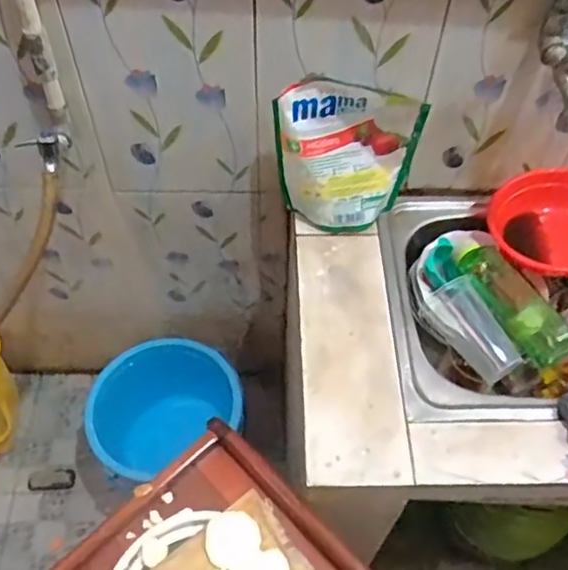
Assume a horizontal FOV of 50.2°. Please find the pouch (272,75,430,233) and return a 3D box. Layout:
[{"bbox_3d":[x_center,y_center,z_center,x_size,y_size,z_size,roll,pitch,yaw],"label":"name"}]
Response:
[{"bbox_3d":[0.089,-0.180,0.878,0.205,0.222,0.065,2,54,0],"label":"pouch"}]

